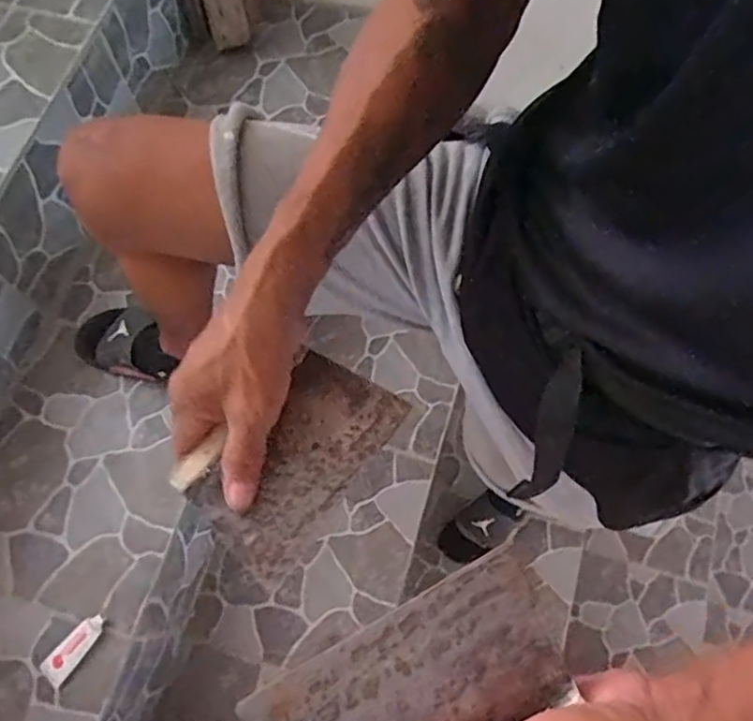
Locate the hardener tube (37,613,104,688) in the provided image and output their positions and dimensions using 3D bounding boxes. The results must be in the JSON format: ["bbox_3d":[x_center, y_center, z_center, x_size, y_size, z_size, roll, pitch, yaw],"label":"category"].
[{"bbox_3d":[-0.396,0.375,0.843,0.037,0.026,0.094,35,73,14],"label":"hardener tube"}]

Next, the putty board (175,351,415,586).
[{"bbox_3d":[-0.054,0.057,0.401,0.085,0.018,0.132,35,73,14],"label":"putty board"}]

